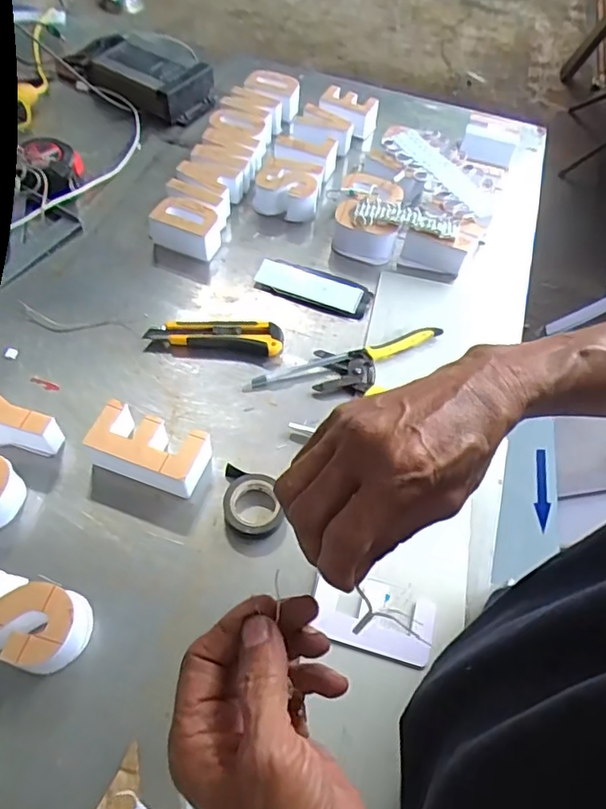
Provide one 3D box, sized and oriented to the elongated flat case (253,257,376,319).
[{"bbox_3d":[0.014,-0.149,0.723,0.147,0.016,0.057,17,57,7],"label":"elongated flat case"}]

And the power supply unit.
[{"bbox_3d":[-0.240,-0.520,0.906,0.175,0.052,0.119,25,59,11],"label":"power supply unit"}]

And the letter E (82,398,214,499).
[{"bbox_3d":[-0.150,0.046,0.566,0.116,0.044,0.055,19,58,8],"label":"letter E"}]

